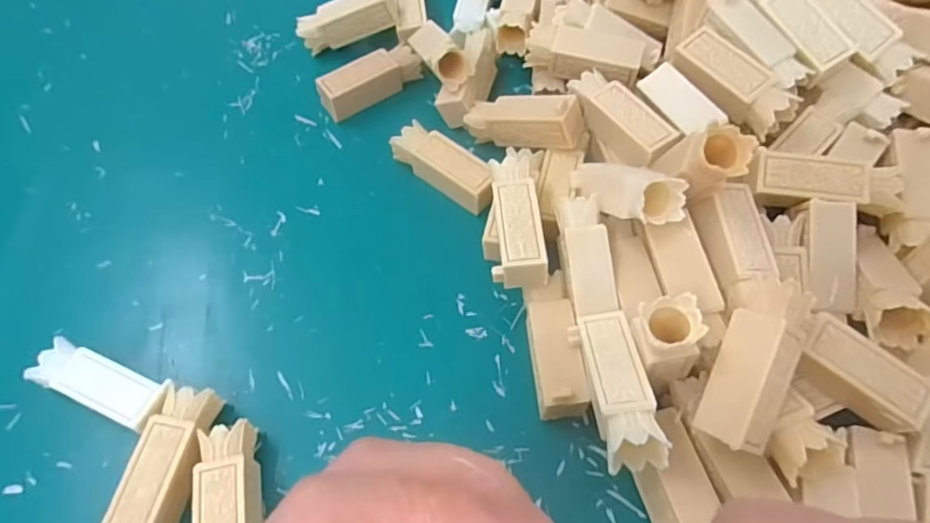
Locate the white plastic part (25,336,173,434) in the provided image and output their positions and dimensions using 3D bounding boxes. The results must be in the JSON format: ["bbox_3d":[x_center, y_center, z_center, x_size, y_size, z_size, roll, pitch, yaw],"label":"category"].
[{"bbox_3d":[-0.155,0.055,0.252,0.063,0.021,0.020,18,62,14],"label":"white plastic part"}]

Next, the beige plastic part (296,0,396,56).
[{"bbox_3d":[-0.073,-0.152,0.361,0.059,0.020,0.021,-15,58,13],"label":"beige plastic part"}]

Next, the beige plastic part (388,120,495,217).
[{"bbox_3d":[-0.009,-0.049,0.309,0.066,0.019,0.021,35,68,22],"label":"beige plastic part"}]

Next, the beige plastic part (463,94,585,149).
[{"bbox_3d":[0.029,-0.075,0.307,0.061,0.022,0.020,9,58,32],"label":"beige plastic part"}]

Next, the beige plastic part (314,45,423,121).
[{"bbox_3d":[-0.056,-0.108,0.346,0.061,0.020,0.021,-30,63,-14],"label":"beige plastic part"}]

